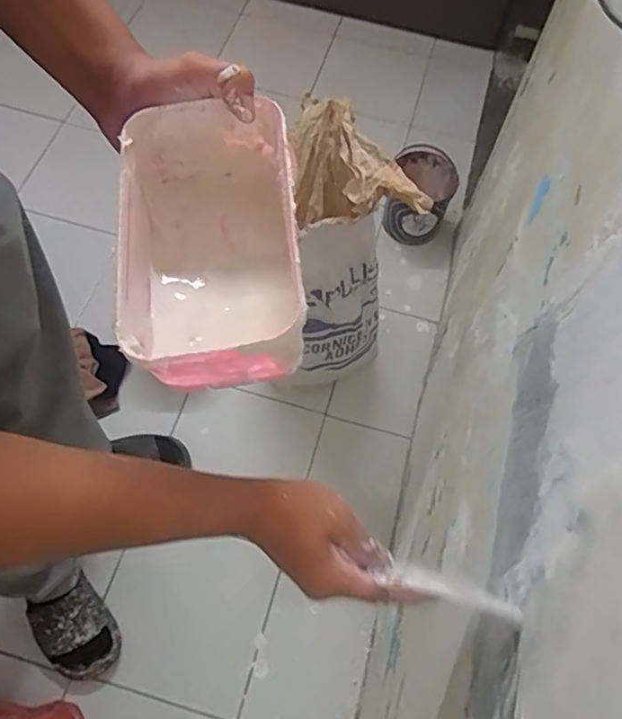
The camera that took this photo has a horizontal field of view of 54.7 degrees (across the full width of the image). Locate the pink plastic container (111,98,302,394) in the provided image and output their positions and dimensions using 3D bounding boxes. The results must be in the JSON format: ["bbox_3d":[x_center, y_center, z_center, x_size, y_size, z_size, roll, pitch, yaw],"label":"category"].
[{"bbox_3d":[-0.065,-0.073,0.400,0.107,0.082,0.185,-8,64,-6],"label":"pink plastic container"}]

